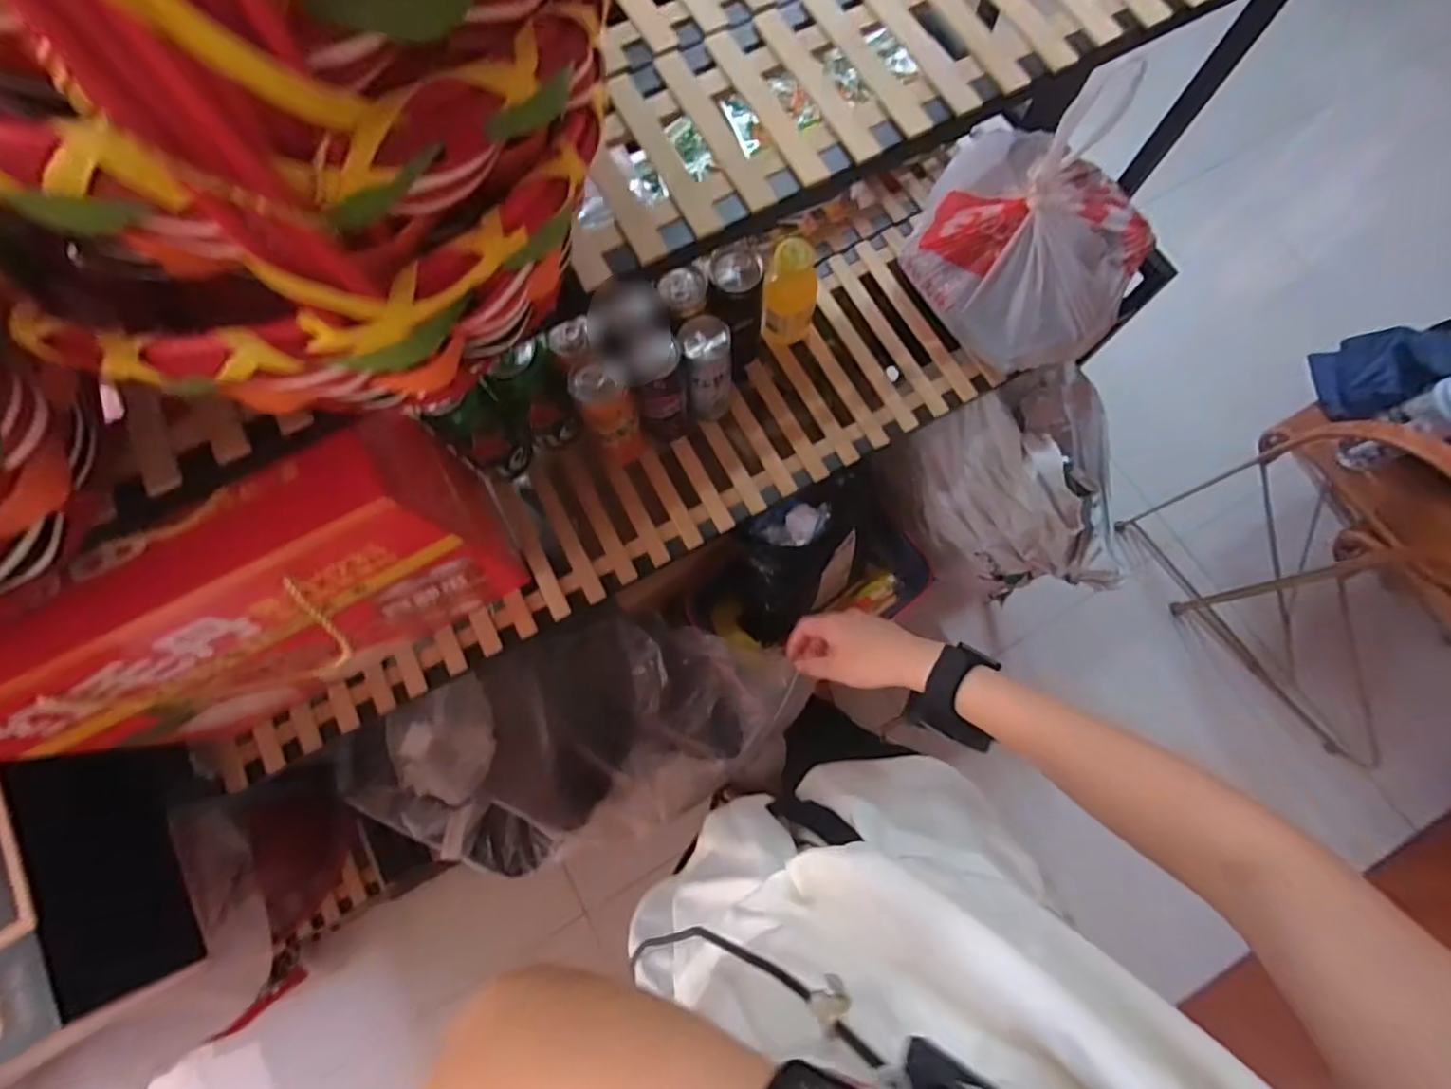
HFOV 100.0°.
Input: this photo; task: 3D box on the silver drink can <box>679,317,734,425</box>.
[{"bbox_3d":[-0.018,-0.181,0.647,0.049,0.126,0.055,-6,77,-2],"label":"silver drink can"}]

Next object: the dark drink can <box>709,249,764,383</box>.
[{"bbox_3d":[0.011,-0.243,0.654,0.054,0.149,0.055,0,77,0],"label":"dark drink can"}]

